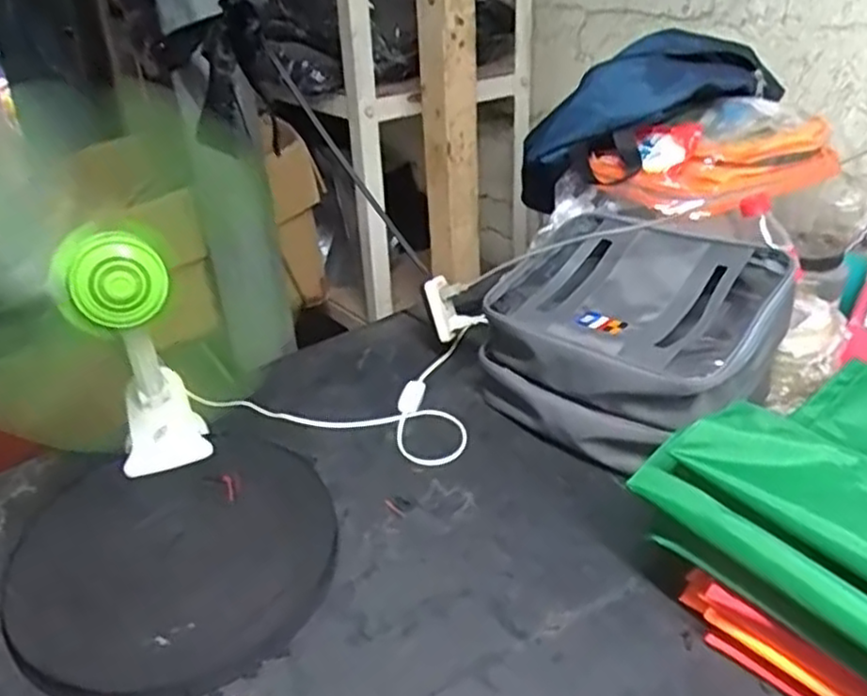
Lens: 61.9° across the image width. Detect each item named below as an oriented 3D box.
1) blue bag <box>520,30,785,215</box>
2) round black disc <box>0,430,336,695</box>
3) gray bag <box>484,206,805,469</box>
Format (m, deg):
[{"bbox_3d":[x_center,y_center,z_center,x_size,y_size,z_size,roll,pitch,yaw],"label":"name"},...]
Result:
[{"bbox_3d":[0.291,-0.312,0.932,0.364,0.149,0.143,-28,33,0],"label":"blue bag"},{"bbox_3d":[-0.225,0.184,0.643,0.268,0.041,0.267,-2,30,1],"label":"round black disc"},{"bbox_3d":[0.210,-0.010,0.789,0.231,0.170,0.281,-27,38,-35],"label":"gray bag"}]

